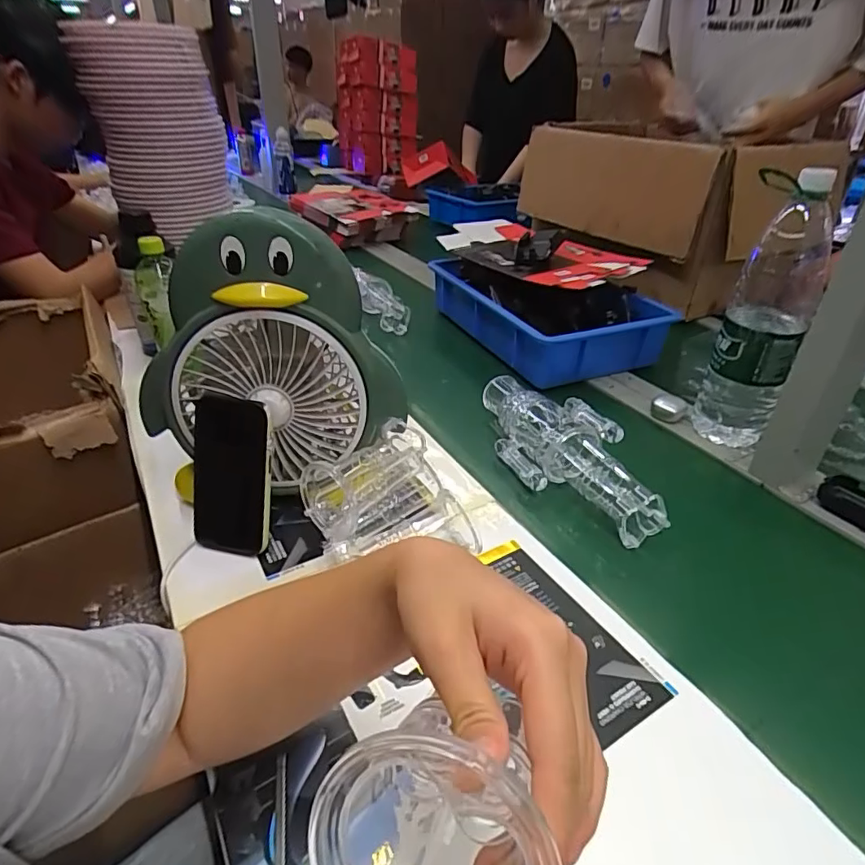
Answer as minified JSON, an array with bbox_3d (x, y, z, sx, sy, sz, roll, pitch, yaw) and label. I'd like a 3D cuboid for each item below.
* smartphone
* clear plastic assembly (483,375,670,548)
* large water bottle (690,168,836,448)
[{"bbox_3d":[-0.197,0.042,0.516,0.094,0.151,0.011,12,15,22],"label":"smartphone"},{"bbox_3d":[0.153,0.011,0.642,0.114,0.062,0.291,-11,36,-18],"label":"clear plastic assembly"},{"bbox_3d":[0.402,-0.133,0.644,0.091,0.317,0.096,27,42,33],"label":"large water bottle"}]

